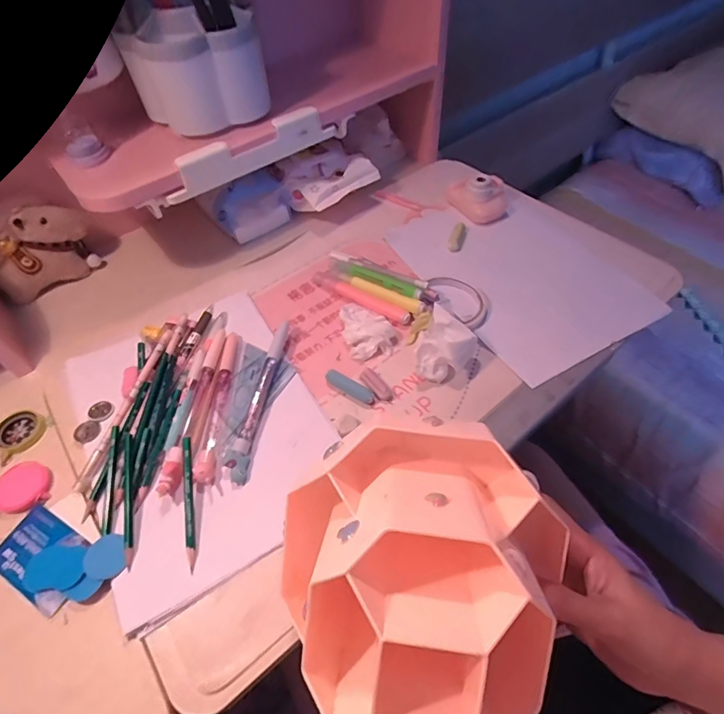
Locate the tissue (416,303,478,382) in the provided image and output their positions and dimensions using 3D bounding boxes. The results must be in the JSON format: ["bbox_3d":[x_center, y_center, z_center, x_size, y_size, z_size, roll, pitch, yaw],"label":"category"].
[{"bbox_3d":[0.086,-0.011,0.441,0.054,0.045,0.070,14,55,14],"label":"tissue"}]

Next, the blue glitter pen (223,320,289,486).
[{"bbox_3d":[-0.103,0.036,0.436,0.019,0.017,0.181,4,53,7],"label":"blue glitter pen"}]

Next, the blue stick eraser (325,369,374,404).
[{"bbox_3d":[-0.012,0.030,0.442,0.055,0.012,0.017,28,59,23],"label":"blue stick eraser"}]

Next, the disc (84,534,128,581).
[{"bbox_3d":[-0.206,0.161,0.347,0.030,0.006,0.033,-2,53,2],"label":"disc"}]

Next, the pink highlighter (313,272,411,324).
[{"bbox_3d":[-0.002,-0.071,0.513,0.136,0.014,0.016,30,60,24],"label":"pink highlighter"}]

